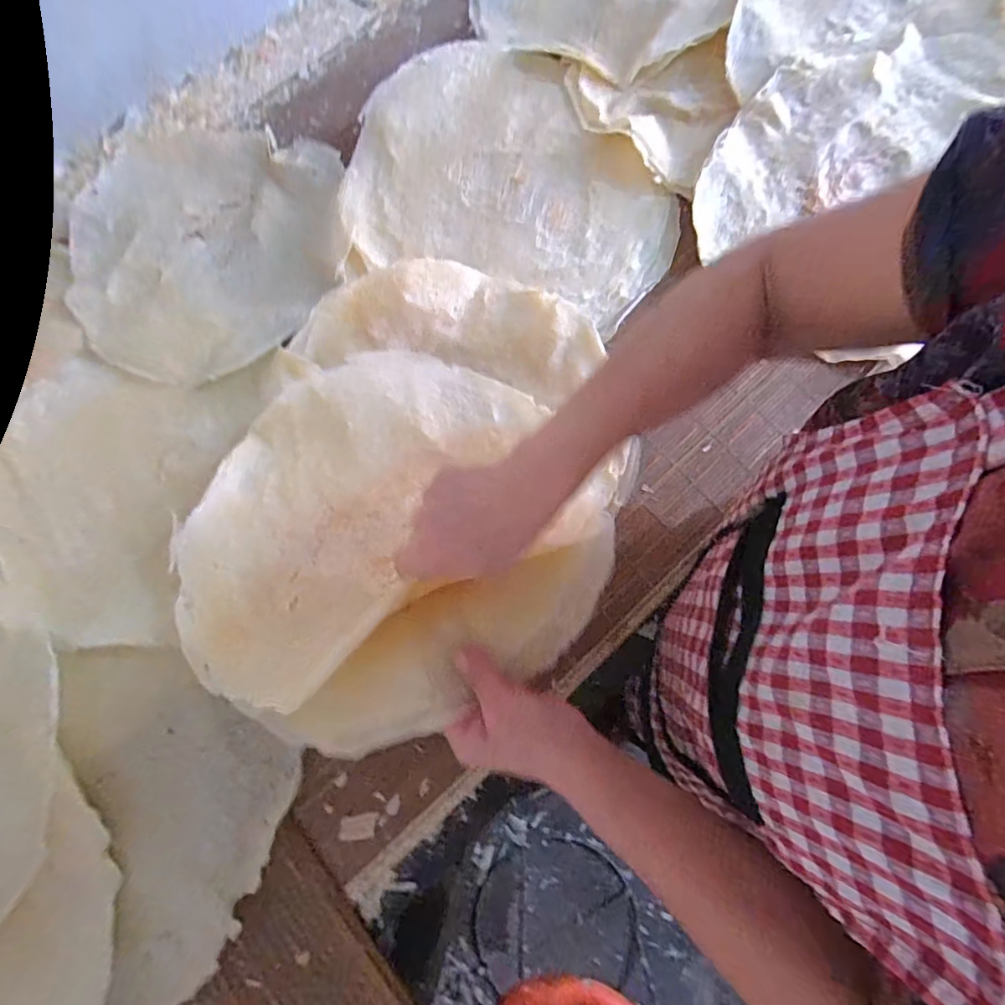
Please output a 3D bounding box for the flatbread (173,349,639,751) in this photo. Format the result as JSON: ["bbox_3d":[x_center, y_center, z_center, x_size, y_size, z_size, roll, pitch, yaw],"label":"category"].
[{"bbox_3d":[-0.092,0.017,0.424,0.349,0.060,0.342,-5,58,8],"label":"flatbread"}]

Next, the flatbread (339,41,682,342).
[{"bbox_3d":[0.016,-0.401,0.593,0.382,0.048,0.382,16,74,5],"label":"flatbread"}]

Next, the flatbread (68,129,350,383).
[{"bbox_3d":[-0.342,-0.300,0.573,0.312,0.038,0.330,-6,74,-1],"label":"flatbread"}]

